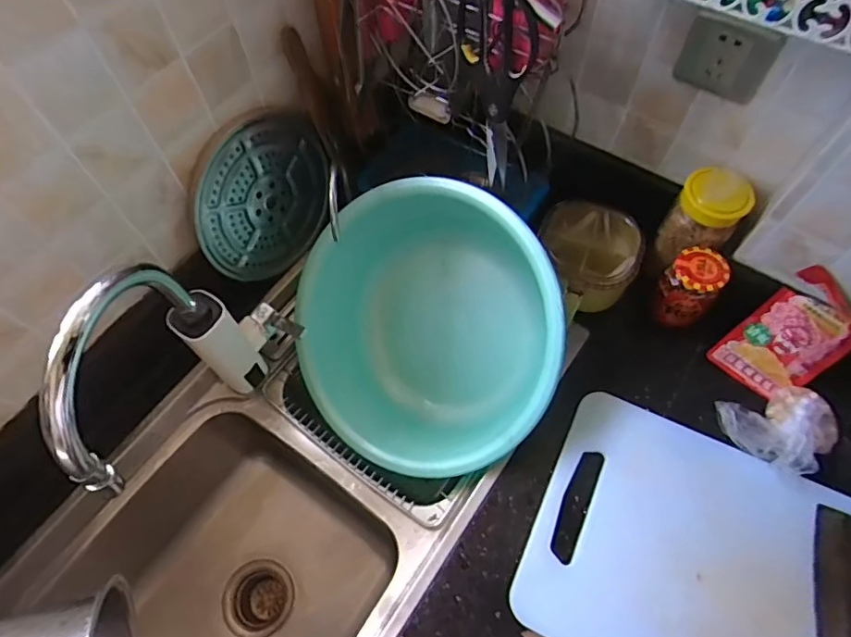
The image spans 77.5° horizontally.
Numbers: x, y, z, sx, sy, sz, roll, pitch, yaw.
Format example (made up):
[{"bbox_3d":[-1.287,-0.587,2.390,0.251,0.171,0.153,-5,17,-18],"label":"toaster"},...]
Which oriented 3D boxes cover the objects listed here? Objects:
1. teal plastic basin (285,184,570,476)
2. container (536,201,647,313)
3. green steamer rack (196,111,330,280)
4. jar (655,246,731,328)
[{"bbox_3d":[0.019,0.010,0.757,0.376,0.168,0.365,1,91,27],"label":"teal plastic basin"},{"bbox_3d":[0.234,-0.092,0.768,0.122,0.094,0.155,-17,63,-7],"label":"container"},{"bbox_3d":[-0.212,-0.160,0.726,0.016,0.202,0.215,28,76,27],"label":"green steamer rack"},{"bbox_3d":[0.359,-0.045,0.716,0.069,0.100,0.077,40,70,19],"label":"jar"}]

